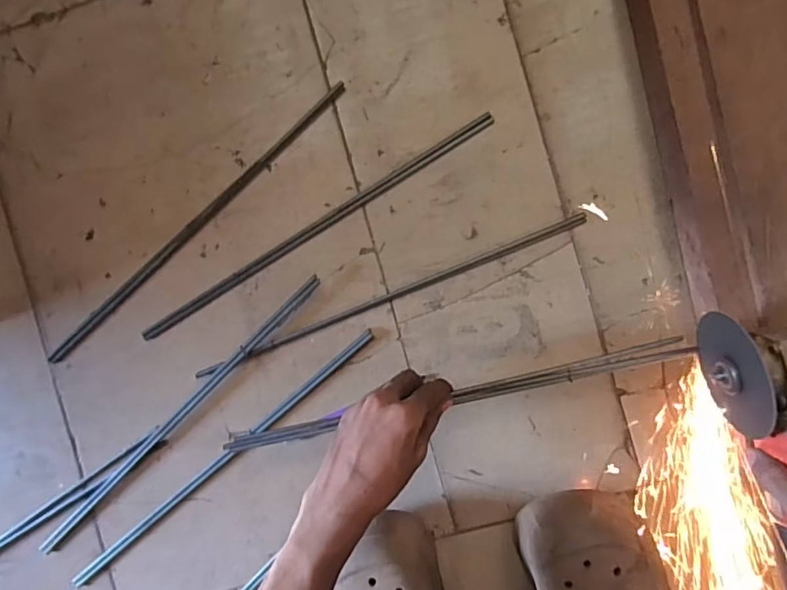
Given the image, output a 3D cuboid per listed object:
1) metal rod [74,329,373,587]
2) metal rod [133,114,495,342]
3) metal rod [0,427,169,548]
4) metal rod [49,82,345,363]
[{"bbox_3d":[-0.168,0.163,0.506,0.382,0.008,0.012,-41,89,5],"label":"metal rod"},{"bbox_3d":[-0.079,-0.064,0.497,0.387,0.010,0.014,-31,89,5],"label":"metal rod"},{"bbox_3d":[-0.391,0.244,0.529,0.386,0.014,0.019,-33,89,5],"label":"metal rod"},{"bbox_3d":[-0.193,-0.068,0.501,0.382,0.004,0.013,-42,88,4],"label":"metal rod"}]

